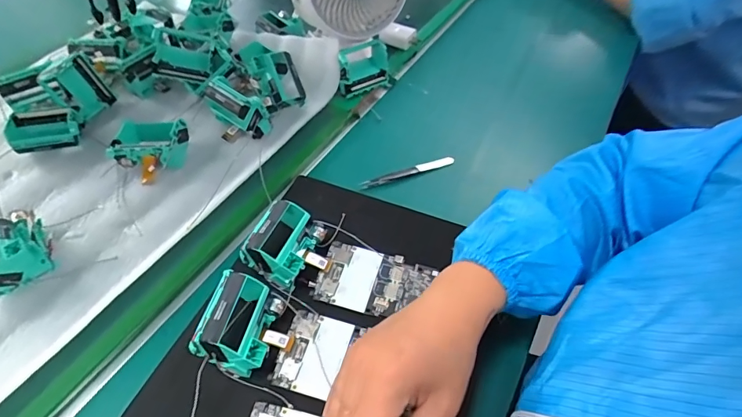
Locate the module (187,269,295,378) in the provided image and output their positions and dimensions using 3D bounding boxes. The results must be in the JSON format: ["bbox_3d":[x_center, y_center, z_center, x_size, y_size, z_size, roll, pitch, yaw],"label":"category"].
[{"bbox_3d":[-0.098,0.094,0.355,0.058,0.051,0.067,9,48,9],"label":"module"}]

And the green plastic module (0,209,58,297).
[{"bbox_3d":[-0.330,0.040,0.400,0.063,0.038,0.070,-36,57,-28],"label":"green plastic module"}]

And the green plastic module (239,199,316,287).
[{"bbox_3d":[-0.081,0.032,0.410,0.048,0.046,0.063,15,50,14],"label":"green plastic module"}]

